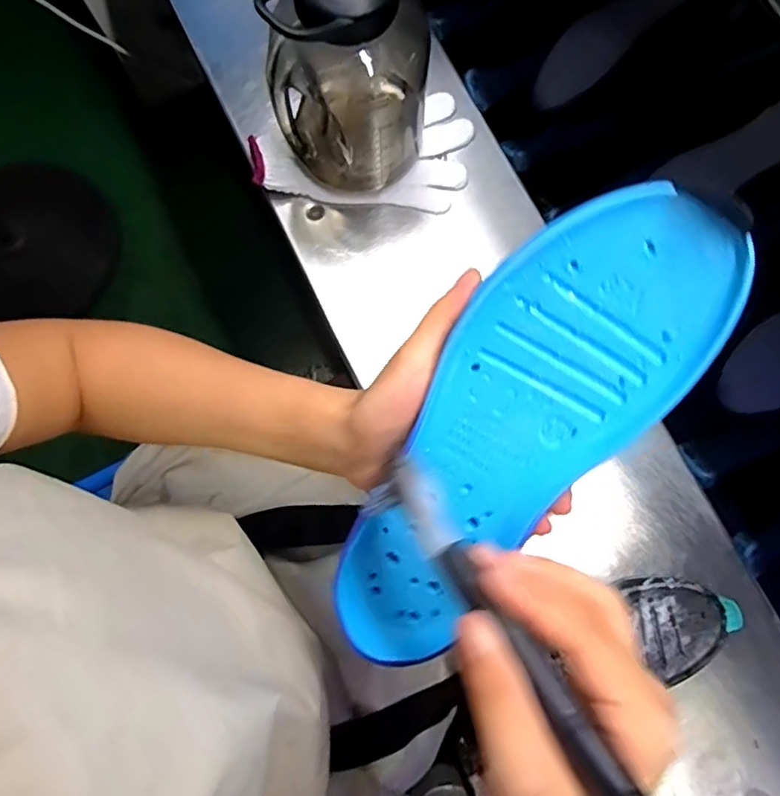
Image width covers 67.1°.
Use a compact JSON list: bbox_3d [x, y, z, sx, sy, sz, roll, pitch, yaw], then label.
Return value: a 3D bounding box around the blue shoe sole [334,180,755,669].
[{"bbox_3d":[0.051,0.021,0.268,0.088,0.026,0.242,36,110,6],"label":"blue shoe sole"}]

